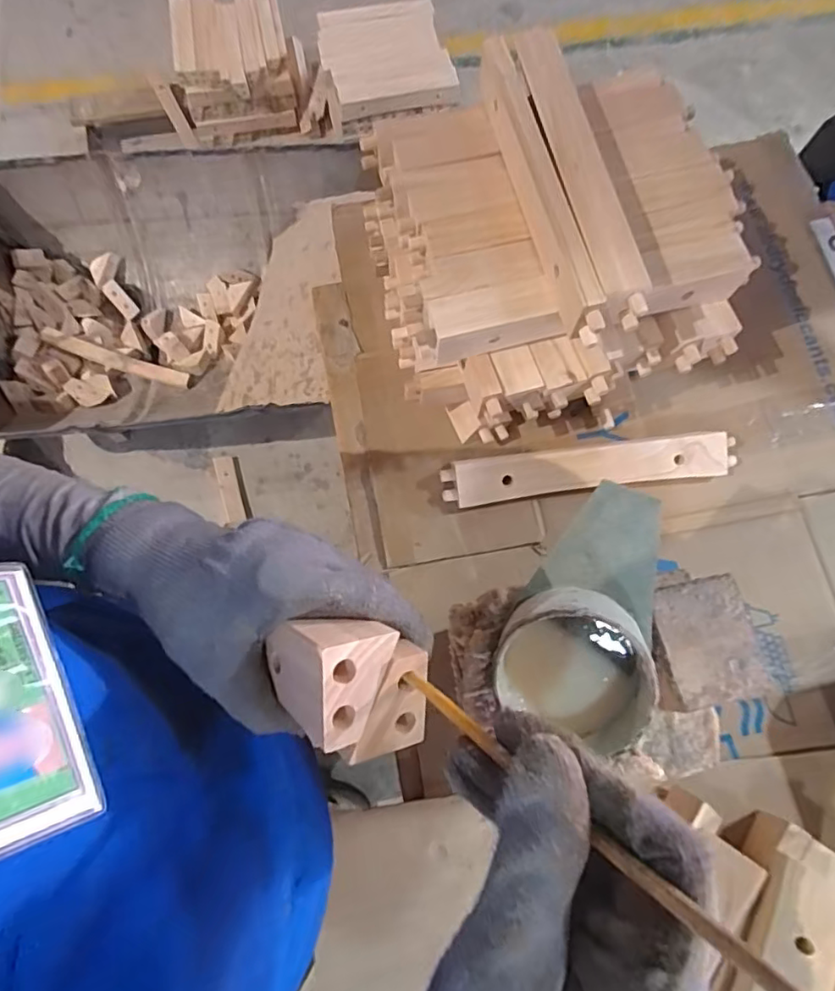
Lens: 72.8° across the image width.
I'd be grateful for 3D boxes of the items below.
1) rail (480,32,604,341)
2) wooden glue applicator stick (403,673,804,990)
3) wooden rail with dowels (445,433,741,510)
[{"bbox_3d":[0.089,-0.233,0.434,0.023,0.048,0.265,-12,74,-5],"label":"rail"},{"bbox_3d":[0.047,0.091,0.155,0.006,0.181,0.004,-53,123,-13],"label":"wooden glue applicator stick"},{"bbox_3d":[0.158,-0.024,0.525,0.266,0.030,0.039,-7,73,-1],"label":"wooden rail with dowels"}]

